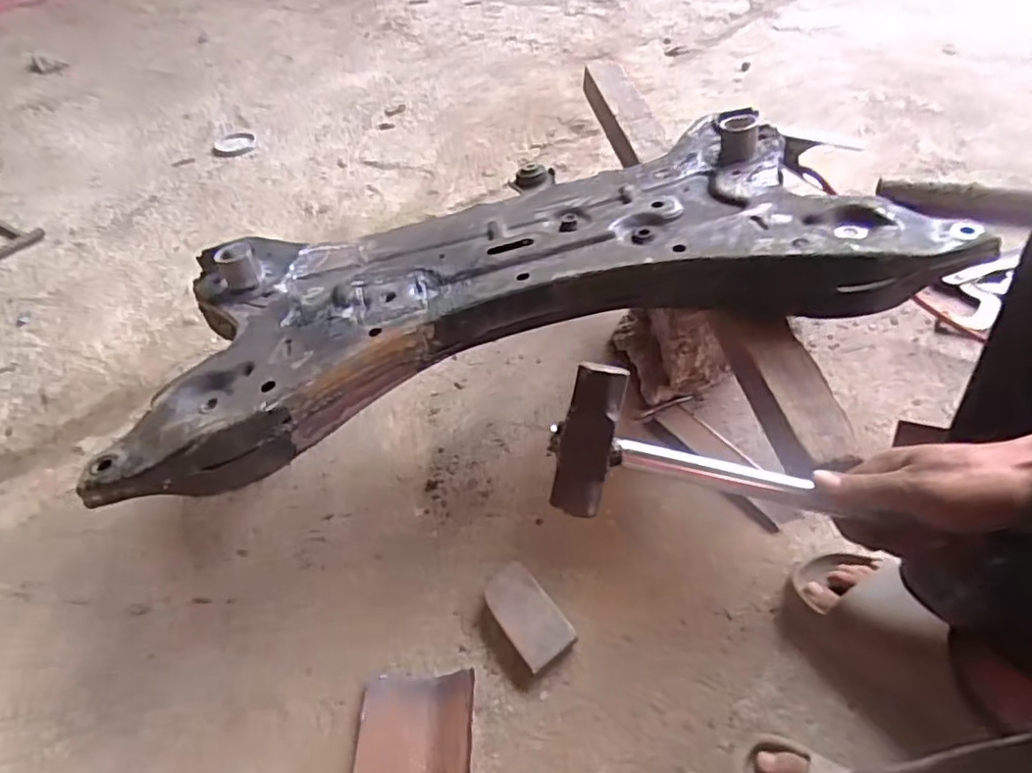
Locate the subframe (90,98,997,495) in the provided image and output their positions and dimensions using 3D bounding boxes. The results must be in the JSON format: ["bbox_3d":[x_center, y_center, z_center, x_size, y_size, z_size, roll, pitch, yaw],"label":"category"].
[{"bbox_3d":[0.003,-0.123,0.701,0.866,0.100,0.334,-13,45,-5],"label":"subframe"}]

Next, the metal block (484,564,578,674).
[{"bbox_3d":[0.010,0.237,0.654,0.058,0.036,0.107,-28,48,-20],"label":"metal block"}]

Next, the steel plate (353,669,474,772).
[{"bbox_3d":[-0.094,0.358,0.544,0.107,0.018,0.213,-4,44,3],"label":"steel plate"}]

